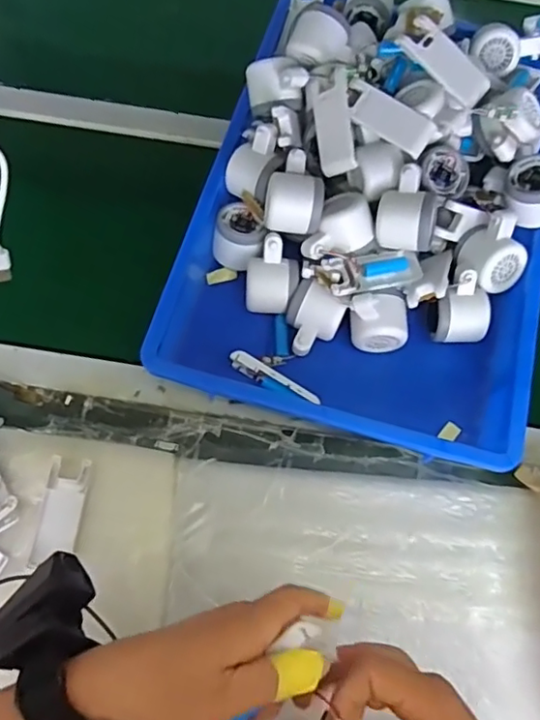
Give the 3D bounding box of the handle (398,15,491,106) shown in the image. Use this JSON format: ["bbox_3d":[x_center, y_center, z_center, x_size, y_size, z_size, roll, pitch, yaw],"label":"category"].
[{"bbox_3d":[0.181,-0.308,0.590,0.102,0.019,0.046,42,70,-3],"label":"handle"}]

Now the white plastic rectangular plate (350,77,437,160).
[{"bbox_3d":[0.121,-0.248,0.595,0.099,0.017,0.043,33,87,8],"label":"white plastic rectangular plate"}]

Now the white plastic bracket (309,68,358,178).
[{"bbox_3d":[0.068,-0.251,0.609,0.045,0.019,0.106,-6,93,31],"label":"white plastic bracket"}]

